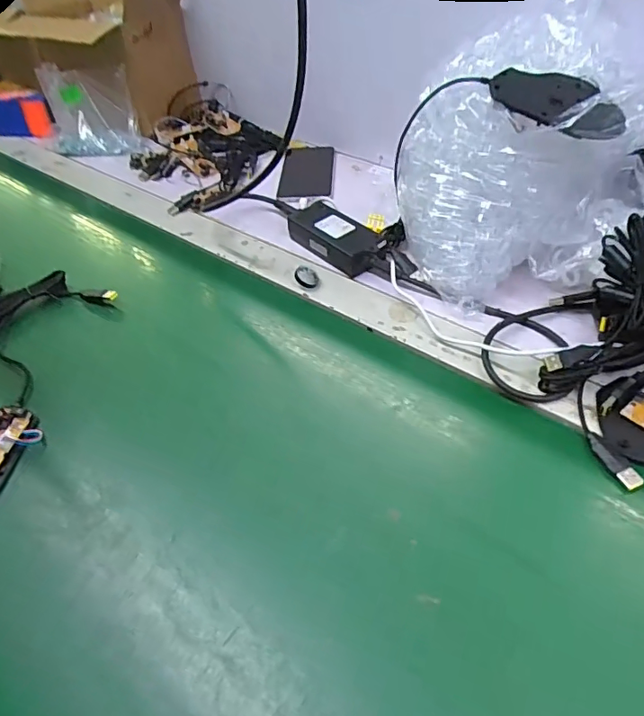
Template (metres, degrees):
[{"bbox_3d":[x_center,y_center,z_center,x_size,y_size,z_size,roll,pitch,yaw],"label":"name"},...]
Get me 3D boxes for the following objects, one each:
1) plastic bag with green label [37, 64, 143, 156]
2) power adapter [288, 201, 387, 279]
[{"bbox_3d":[-0.356,-0.372,0.772,0.148,0.126,0.049,-2,25,4],"label":"plastic bag with green label"},{"bbox_3d":[0.015,-0.136,0.573,0.054,0.029,0.119,-36,54,-25],"label":"power adapter"}]

